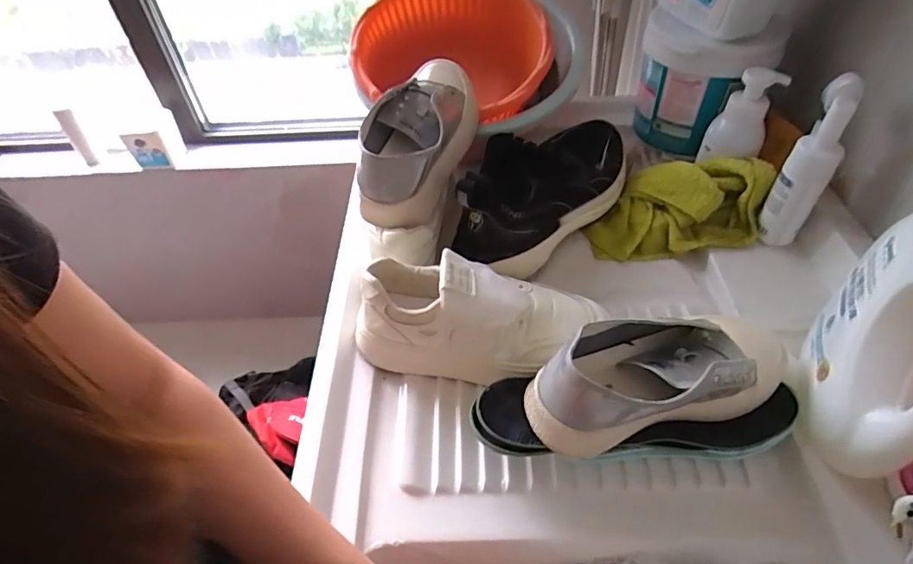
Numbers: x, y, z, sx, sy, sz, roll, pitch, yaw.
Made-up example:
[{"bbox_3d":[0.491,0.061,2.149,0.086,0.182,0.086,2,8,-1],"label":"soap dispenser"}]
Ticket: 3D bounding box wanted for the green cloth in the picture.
[{"bbox_3d":[0.272,-0.101,0.658,0.202,0.085,0.121,0,47,3],"label":"green cloth"}]

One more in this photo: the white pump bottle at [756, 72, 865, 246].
[{"bbox_3d":[0.391,-0.125,0.580,0.047,0.193,0.040,26,54,25],"label":"white pump bottle"}]

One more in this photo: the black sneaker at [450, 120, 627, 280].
[{"bbox_3d":[0.118,-0.135,0.651,0.139,0.111,0.293,24,53,23],"label":"black sneaker"}]

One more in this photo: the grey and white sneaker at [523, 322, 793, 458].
[{"bbox_3d":[0.175,0.073,0.453,0.236,0.089,0.090,-15,48,-11],"label":"grey and white sneaker"}]

